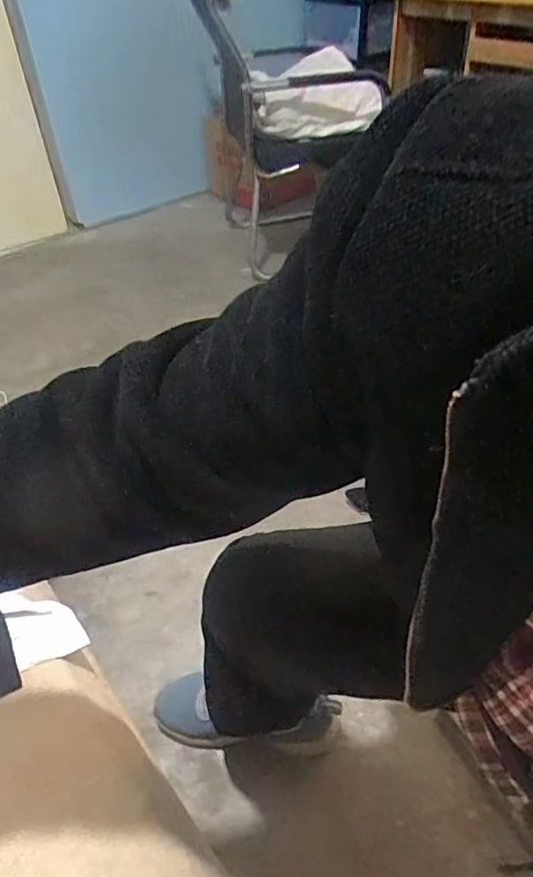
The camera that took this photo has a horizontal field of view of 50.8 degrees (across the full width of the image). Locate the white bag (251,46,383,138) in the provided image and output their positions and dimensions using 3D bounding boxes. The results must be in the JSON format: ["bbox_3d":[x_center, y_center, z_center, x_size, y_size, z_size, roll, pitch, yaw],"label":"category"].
[{"bbox_3d":[0.146,-0.881,1.440,0.390,0.188,0.048,-28,49,-24],"label":"white bag"}]

